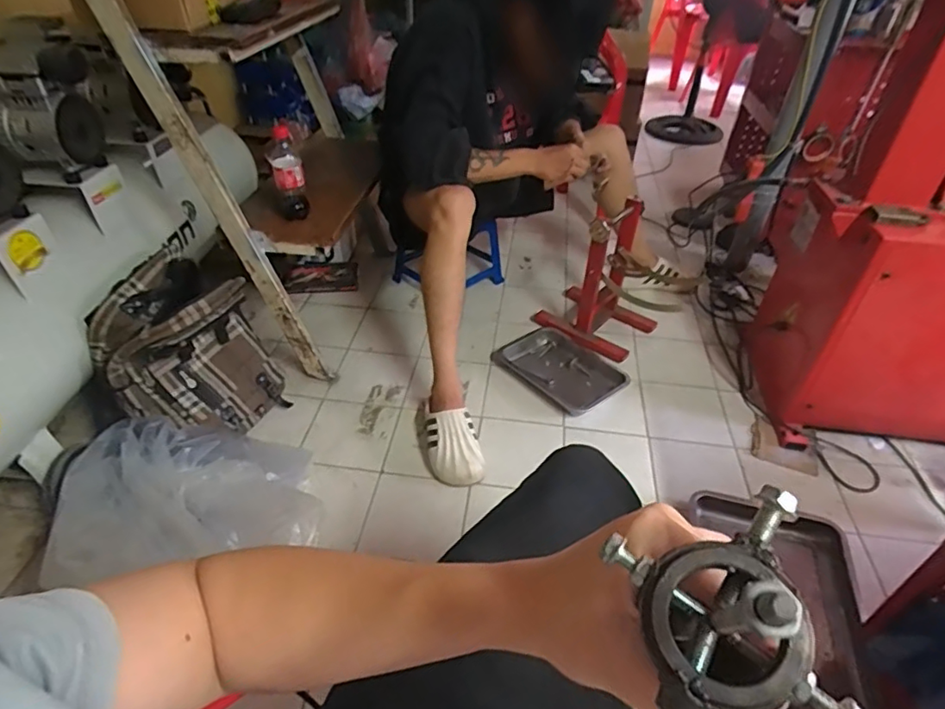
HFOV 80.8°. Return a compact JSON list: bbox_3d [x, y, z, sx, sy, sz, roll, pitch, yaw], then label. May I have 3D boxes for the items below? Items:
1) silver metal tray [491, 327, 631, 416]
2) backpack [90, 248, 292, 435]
[{"bbox_3d":[0.240,0.041,1.489,0.217,0.044,0.320,-29,50,-31],"label":"silver metal tray"},{"bbox_3d":[-0.584,-0.003,1.183,0.201,0.348,0.313,19,44,17],"label":"backpack"}]

